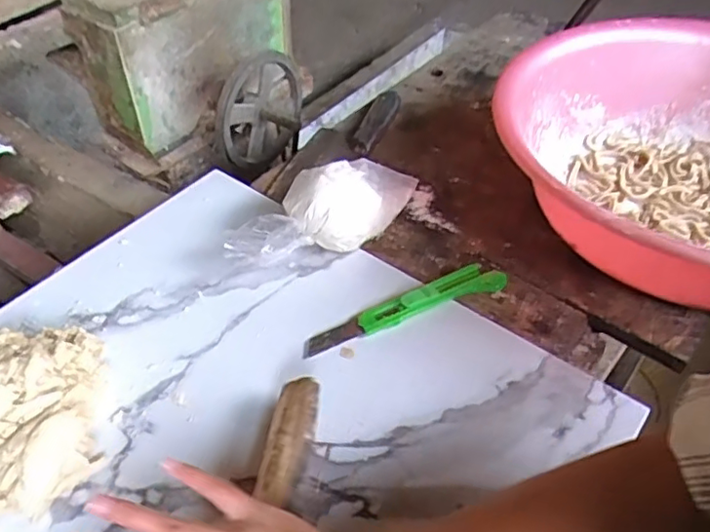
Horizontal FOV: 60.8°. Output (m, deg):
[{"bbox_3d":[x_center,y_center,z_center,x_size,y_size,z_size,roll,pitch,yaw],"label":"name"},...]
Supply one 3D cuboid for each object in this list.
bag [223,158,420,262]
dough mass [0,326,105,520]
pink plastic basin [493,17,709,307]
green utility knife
[{"bbox_3d":[-0.017,-0.062,0.595,0.228,0.069,0.086,-30,53,-28],"label":"bag"},{"bbox_3d":[-0.258,0.106,0.441,0.129,0.061,0.147,-3,45,-6],"label":"dough mass"},{"bbox_3d":[0.346,-0.101,0.606,0.389,0.131,0.422,1,45,-1],"label":"pink plastic basin"},{"bbox_3d":[0.045,0.036,0.540,0.192,0.021,0.031,-17,48,-19],"label":"green utility knife"}]

